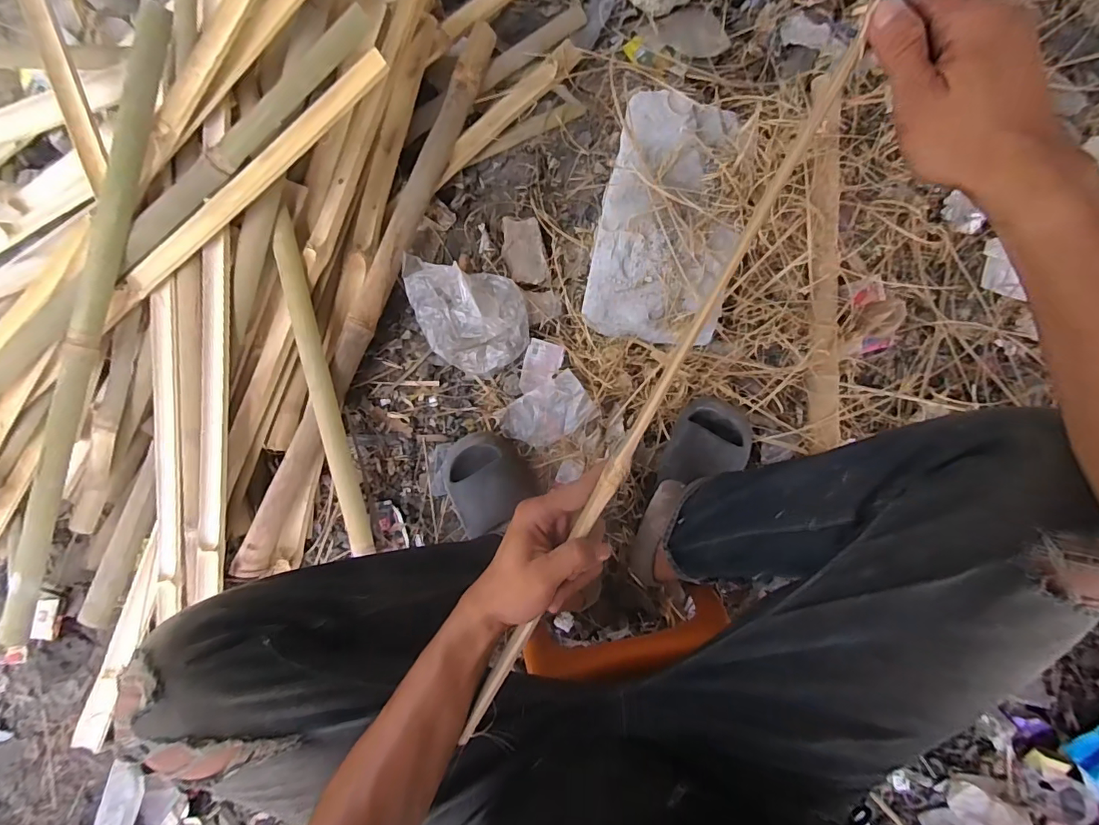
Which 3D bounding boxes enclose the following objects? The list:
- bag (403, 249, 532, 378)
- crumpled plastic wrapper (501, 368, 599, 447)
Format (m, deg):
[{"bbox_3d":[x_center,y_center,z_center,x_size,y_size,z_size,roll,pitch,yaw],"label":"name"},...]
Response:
[{"bbox_3d":[-0.136,-0.149,0.756,0.206,0.066,0.150,12,85,5],"label":"bag"},{"bbox_3d":[-0.005,0.004,0.751,0.139,0.034,0.086,-30,83,0],"label":"crumpled plastic wrapper"}]

